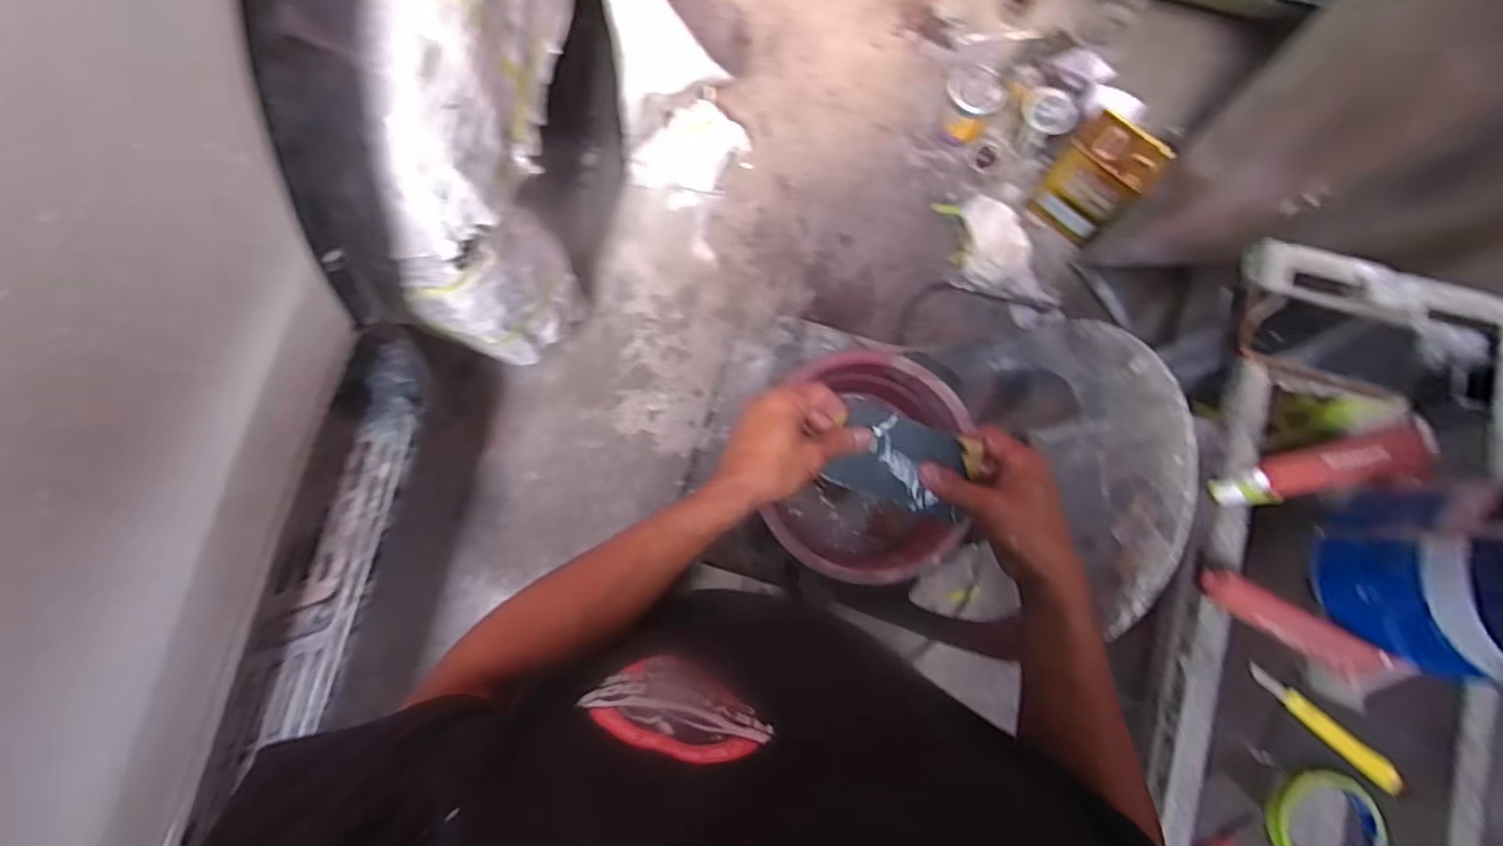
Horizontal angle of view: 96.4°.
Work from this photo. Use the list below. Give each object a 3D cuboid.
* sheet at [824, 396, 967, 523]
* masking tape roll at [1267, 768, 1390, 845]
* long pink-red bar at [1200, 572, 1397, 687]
[{"bbox_3d":[0.118,0.028,0.525,0.100,0.042,0.069,21,83,6],"label":"sheet"},{"bbox_3d":[0.512,0.361,0.594,0.084,0.029,0.095,36,85,8],"label":"masking tape roll"},{"bbox_3d":[0.493,0.185,0.611,0.157,0.026,0.032,29,82,5],"label":"long pink-red bar"}]

